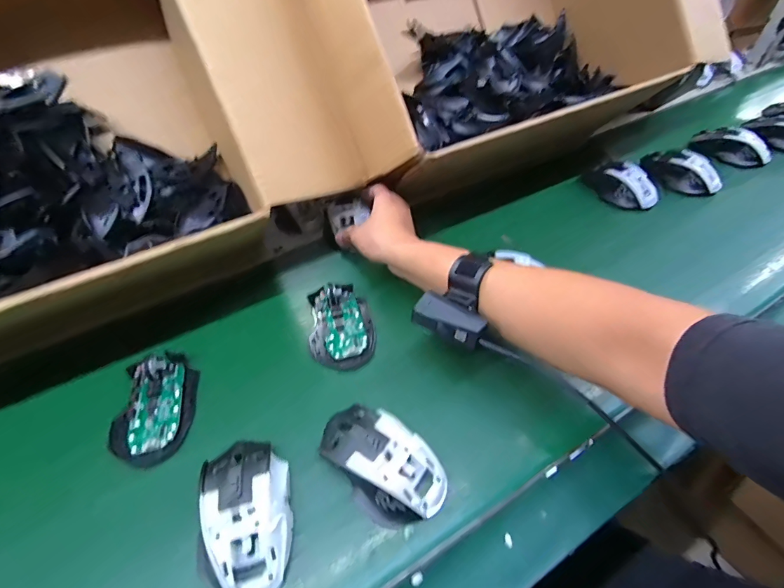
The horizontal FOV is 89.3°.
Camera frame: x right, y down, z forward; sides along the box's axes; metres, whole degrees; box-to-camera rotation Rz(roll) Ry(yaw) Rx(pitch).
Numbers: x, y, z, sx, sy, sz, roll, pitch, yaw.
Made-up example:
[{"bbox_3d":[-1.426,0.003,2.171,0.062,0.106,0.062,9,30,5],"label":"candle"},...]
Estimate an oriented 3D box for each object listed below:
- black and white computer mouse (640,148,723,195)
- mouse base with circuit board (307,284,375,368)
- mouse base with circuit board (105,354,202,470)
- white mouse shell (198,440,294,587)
[{"bbox_3d":[0.457,-0.197,0.625,0.114,0.035,0.059,29,54,27],"label":"black and white computer mouse"},{"bbox_3d":[-0.059,0.033,0.448,0.072,0.026,0.111,-13,47,-9],"label":"mouse base with circuit board"},{"bbox_3d":[-0.233,0.106,0.389,0.064,0.033,0.114,-6,46,-3],"label":"mouse base with circuit board"},{"bbox_3d":[-0.112,0.170,0.313,0.060,0.036,0.114,-18,48,-14],"label":"white mouse shell"}]

